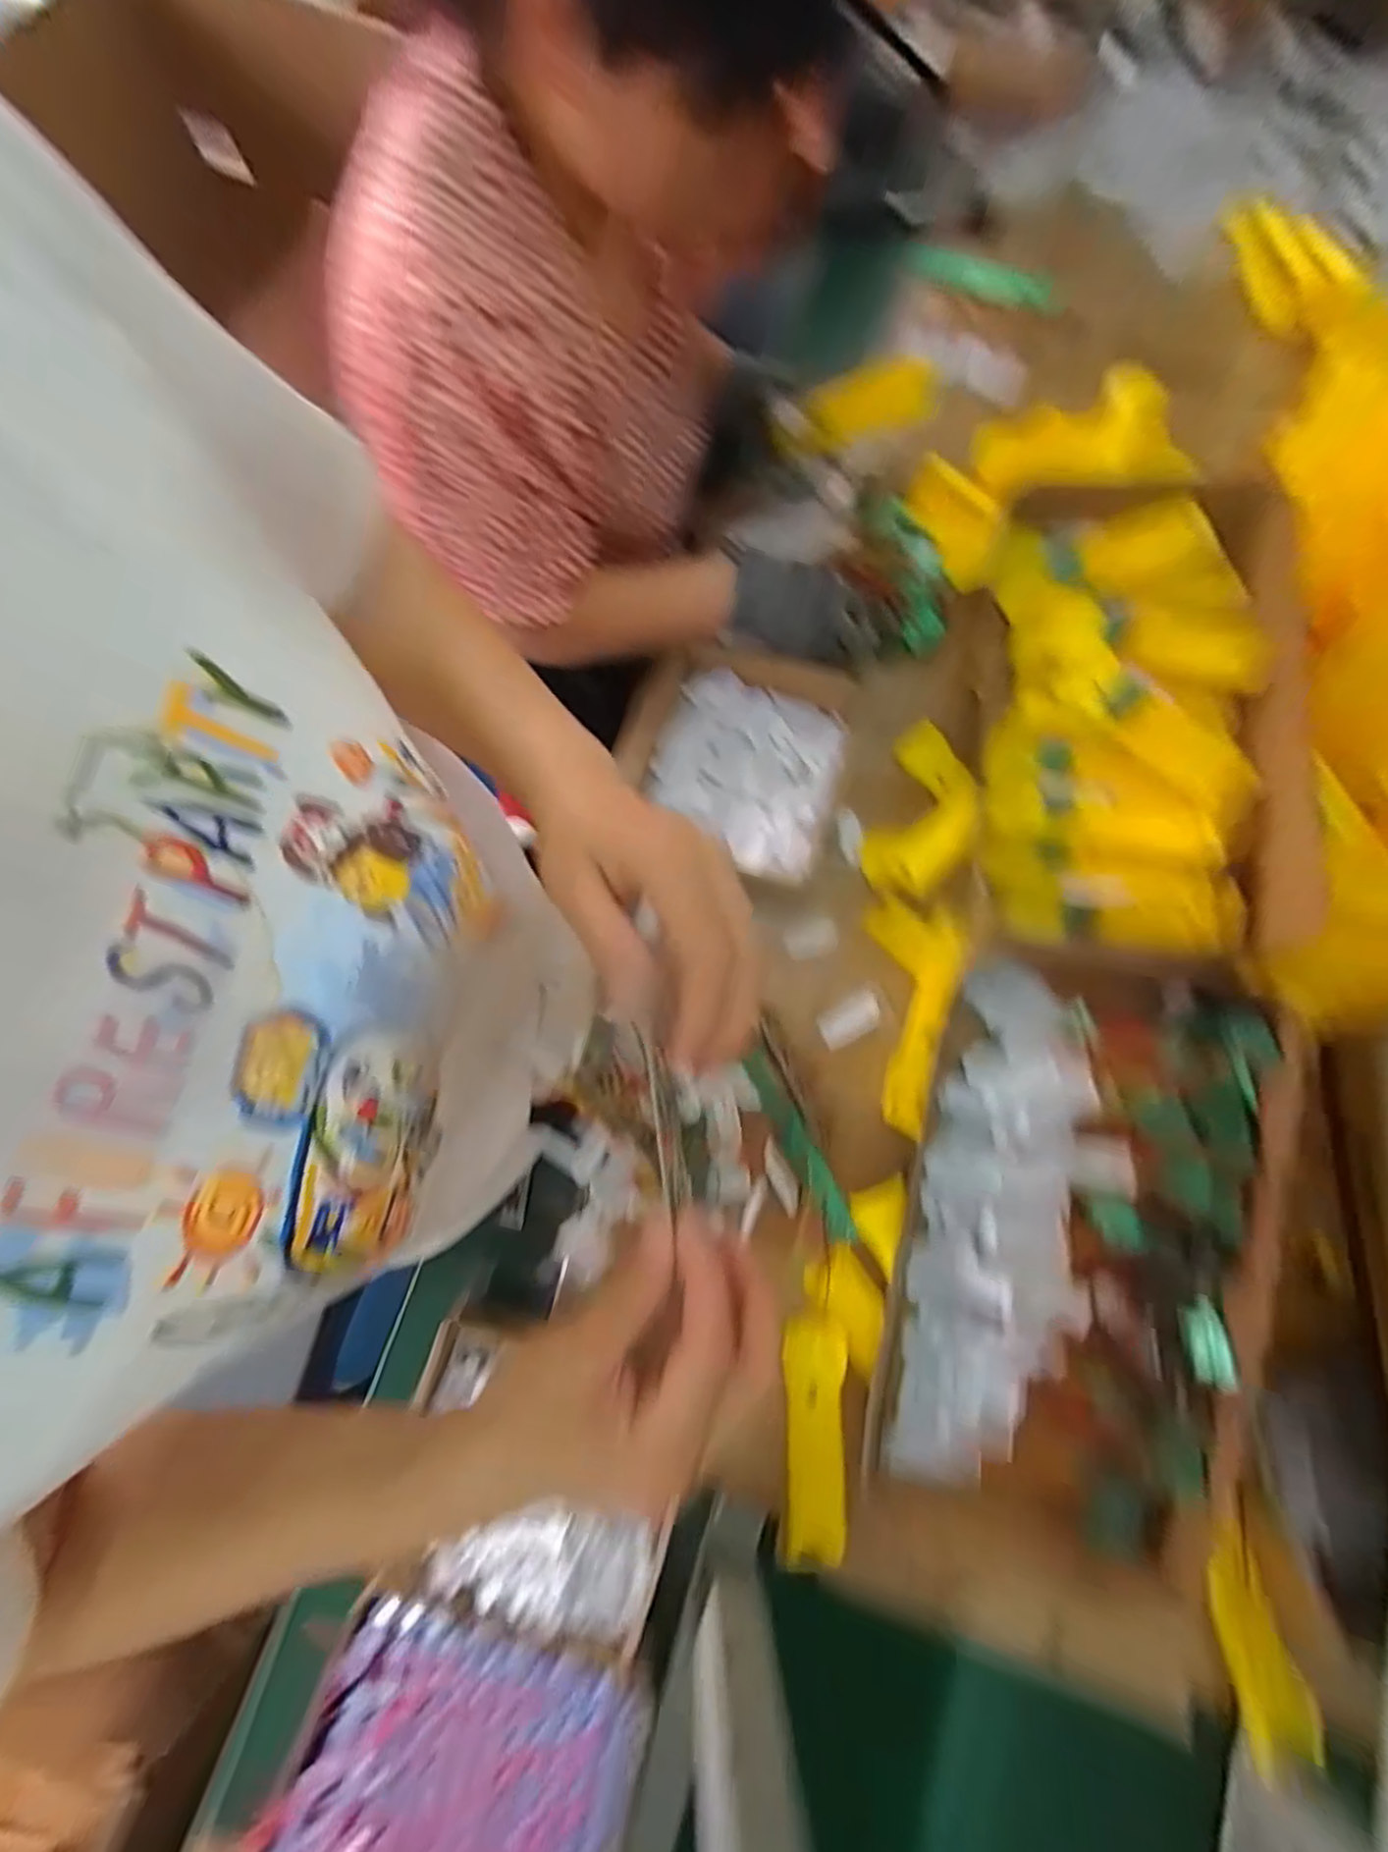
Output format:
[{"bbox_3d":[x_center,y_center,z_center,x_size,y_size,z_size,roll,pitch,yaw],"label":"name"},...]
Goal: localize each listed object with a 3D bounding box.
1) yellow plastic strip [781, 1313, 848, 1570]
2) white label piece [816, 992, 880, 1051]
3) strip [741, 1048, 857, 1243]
[{"bbox_3d":[0.097,0.419,0.567,0.052,0.005,0.174,-1,70,19],"label":"yellow plastic strip"},{"bbox_3d":[0.146,0.087,0.643,0.060,0.007,0.032,-30,80,-7],"label":"white label piece"},{"bbox_3d":[0.094,0.194,0.614,0.025,0.013,0.176,-26,80,-7],"label":"strip"}]

